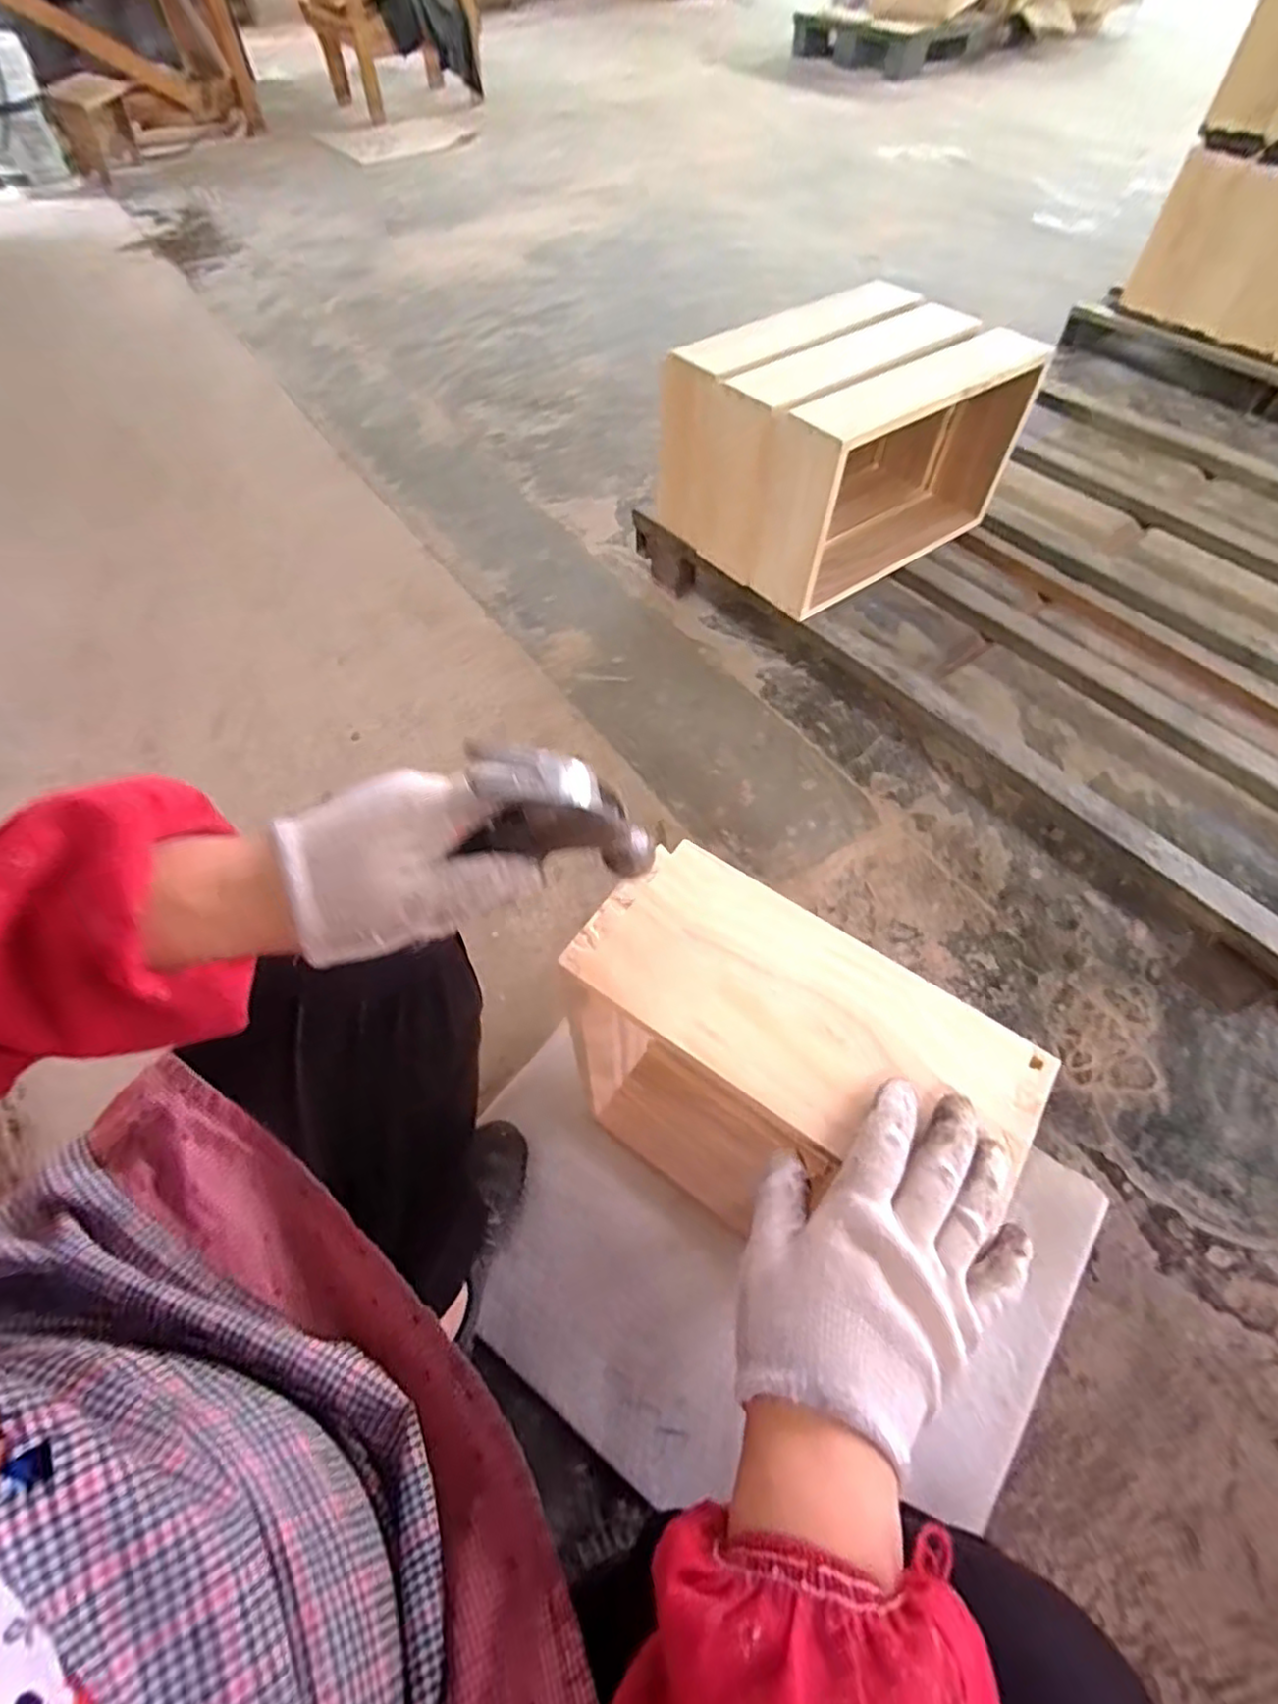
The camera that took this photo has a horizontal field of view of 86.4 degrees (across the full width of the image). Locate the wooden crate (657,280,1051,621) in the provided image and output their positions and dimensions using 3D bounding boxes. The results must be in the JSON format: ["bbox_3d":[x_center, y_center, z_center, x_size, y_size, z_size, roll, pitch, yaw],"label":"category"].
[{"bbox_3d":[0.313,-0.628,1.052,0.442,0.253,0.329,-31,62,-18],"label":"wooden crate"}]

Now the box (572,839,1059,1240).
[{"bbox_3d":[0.073,0.193,0.574,0.254,0.457,0.124,30,64,11],"label":"box"}]

